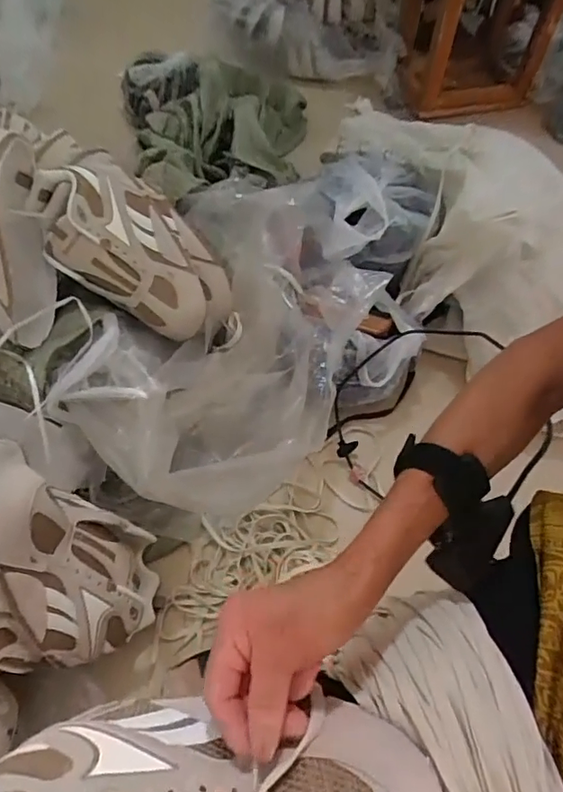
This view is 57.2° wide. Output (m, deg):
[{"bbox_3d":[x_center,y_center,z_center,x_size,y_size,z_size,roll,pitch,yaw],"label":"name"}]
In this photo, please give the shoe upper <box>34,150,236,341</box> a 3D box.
[{"bbox_3d":[-0.201,-0.201,0.734,0.302,0.090,0.160,38,72,-28],"label":"shoe upper"}]

